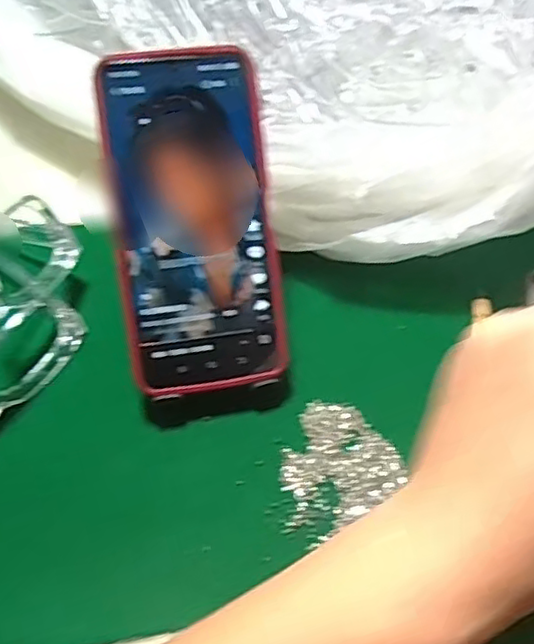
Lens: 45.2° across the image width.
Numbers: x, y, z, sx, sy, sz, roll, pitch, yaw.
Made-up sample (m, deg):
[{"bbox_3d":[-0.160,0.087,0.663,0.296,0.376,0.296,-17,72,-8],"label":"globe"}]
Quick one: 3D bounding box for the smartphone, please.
[{"bbox_3d":[-0.037,-0.050,0.326,0.080,0.009,0.168,-7,98,-7],"label":"smartphone"}]

